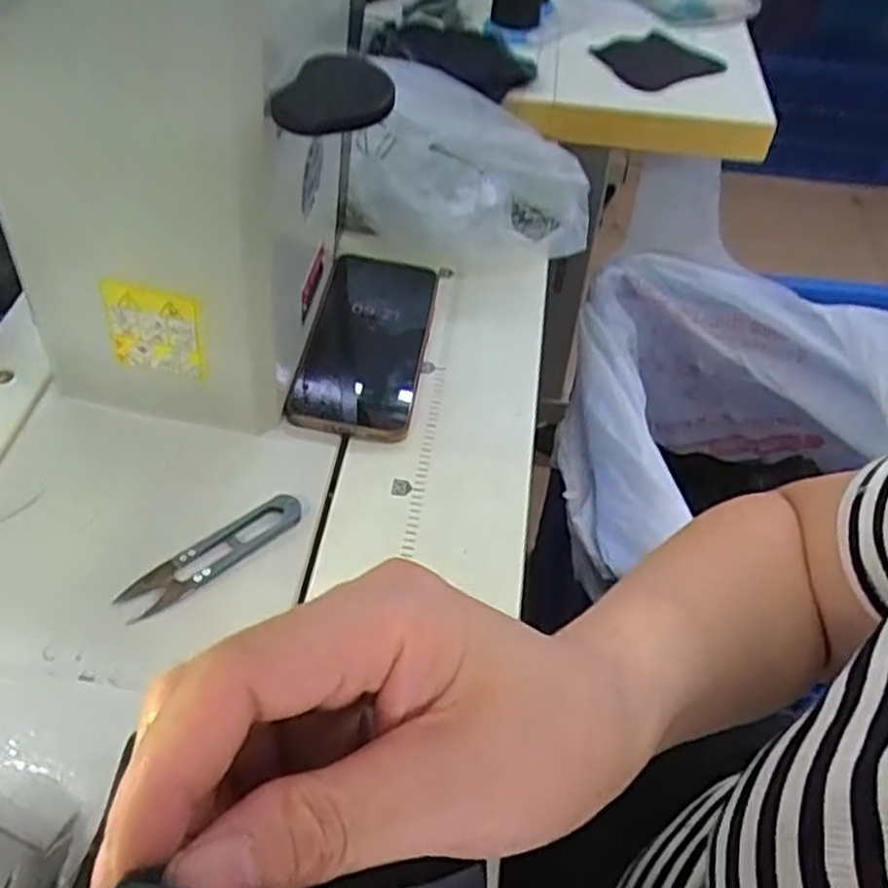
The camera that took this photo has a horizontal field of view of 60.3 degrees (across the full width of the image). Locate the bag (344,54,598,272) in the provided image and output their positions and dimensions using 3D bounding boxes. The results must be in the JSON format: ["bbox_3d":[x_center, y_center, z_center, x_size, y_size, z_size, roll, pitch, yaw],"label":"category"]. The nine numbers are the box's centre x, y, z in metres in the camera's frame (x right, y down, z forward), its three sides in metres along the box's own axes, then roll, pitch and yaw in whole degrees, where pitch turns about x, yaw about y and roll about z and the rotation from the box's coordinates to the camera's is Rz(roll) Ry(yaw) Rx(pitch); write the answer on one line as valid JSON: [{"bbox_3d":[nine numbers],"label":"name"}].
[{"bbox_3d":[0.021,-0.200,0.560,0.171,0.117,0.099,14,52,8],"label":"bag"}]

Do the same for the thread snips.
[{"bbox_3d":[-0.120,0.058,0.405,0.101,0.010,0.023,-35,61,-27],"label":"thread snips"}]

